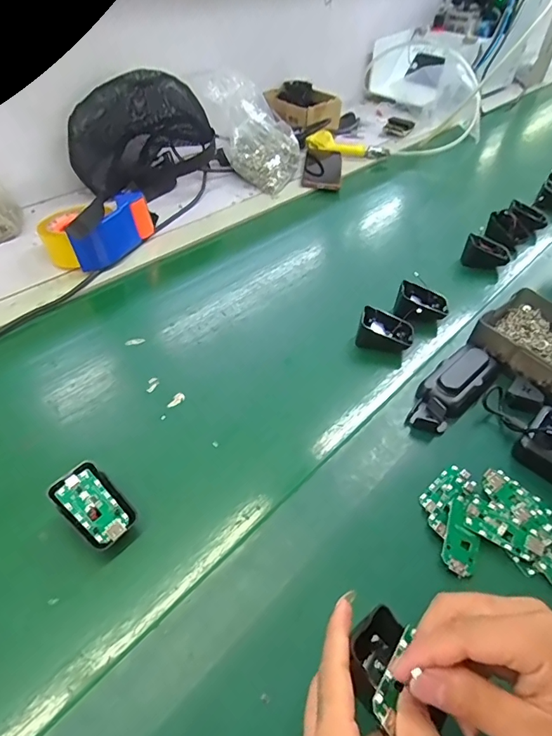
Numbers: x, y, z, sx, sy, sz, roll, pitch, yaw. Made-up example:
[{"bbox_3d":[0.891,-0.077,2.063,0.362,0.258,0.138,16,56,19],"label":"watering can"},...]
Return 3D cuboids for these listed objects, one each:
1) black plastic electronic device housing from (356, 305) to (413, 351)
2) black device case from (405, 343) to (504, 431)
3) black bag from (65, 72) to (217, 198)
[{"bbox_3d":[0.137,-0.048,0.549,0.066,0.039,0.042,13,46,9],"label":"black plastic electronic device housing"},{"bbox_3d":[0.200,0.017,0.492,0.055,0.025,0.148,34,53,26],"label":"black device case"},{"bbox_3d":[-0.250,-0.428,0.799,0.241,0.171,0.166,-16,49,-19],"label":"black bag"}]

